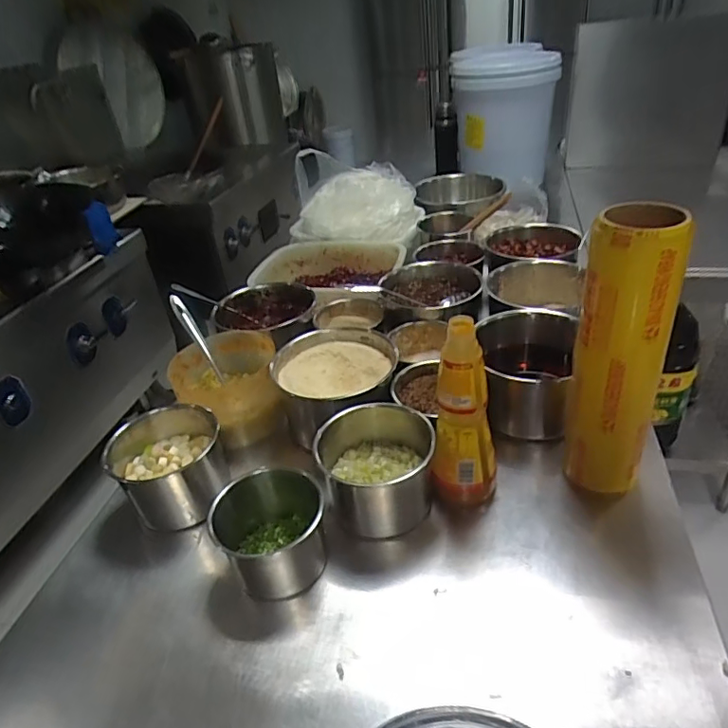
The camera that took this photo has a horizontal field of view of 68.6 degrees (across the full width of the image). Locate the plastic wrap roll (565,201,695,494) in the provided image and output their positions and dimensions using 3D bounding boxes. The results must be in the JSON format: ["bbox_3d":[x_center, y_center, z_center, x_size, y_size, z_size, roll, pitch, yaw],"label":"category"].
[{"bbox_3d":[0.304,-0.004,0.645,0.097,0.356,0.100,8,37,22],"label":"plastic wrap roll"}]

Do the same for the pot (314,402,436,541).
[{"bbox_3d":[0.019,0.140,0.712,0.148,0.114,0.143,-5,34,4],"label":"pot"}]

